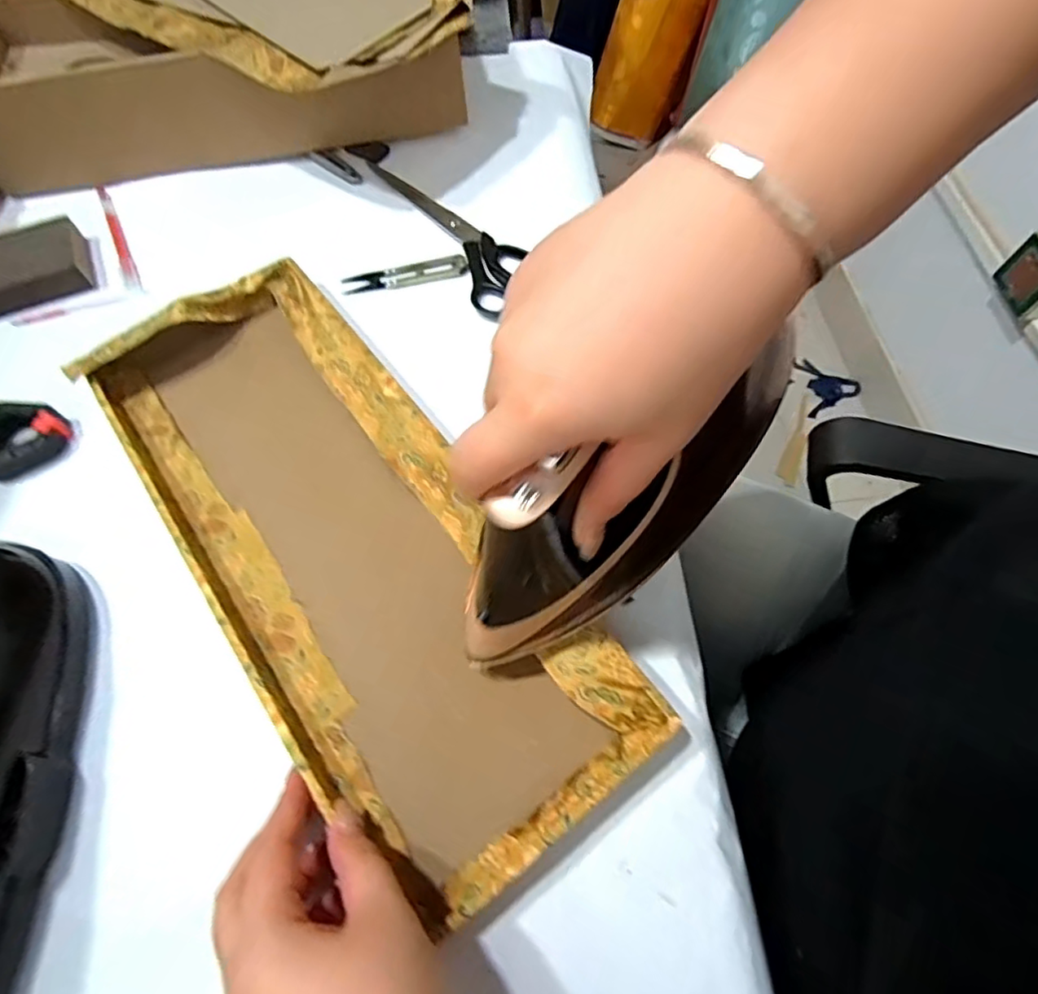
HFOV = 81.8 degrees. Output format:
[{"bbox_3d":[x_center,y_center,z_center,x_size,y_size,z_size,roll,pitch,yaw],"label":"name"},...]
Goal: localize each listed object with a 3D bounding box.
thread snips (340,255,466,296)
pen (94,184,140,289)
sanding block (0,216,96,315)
[{"bbox_3d":[-0.094,-0.184,0.494,0.101,0.013,0.023,-10,62,-4],"label":"thread snips"},{"bbox_3d":[-0.356,-0.231,0.532,0.009,0.010,0.145,-25,65,-14],"label":"pen"},{"bbox_3d":[-0.411,-0.192,0.493,0.098,0.035,0.066,-20,64,-9],"label":"sanding block"}]

